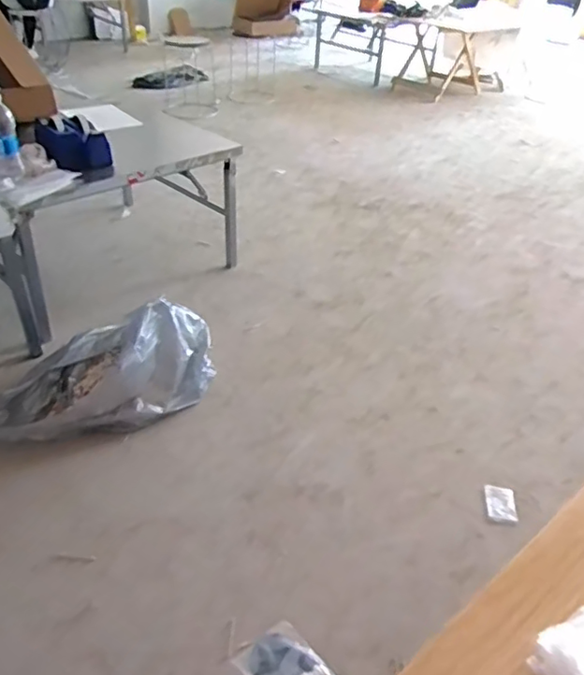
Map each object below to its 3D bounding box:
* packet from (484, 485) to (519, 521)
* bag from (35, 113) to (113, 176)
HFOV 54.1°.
[{"bbox_3d":[0.494,0.391,1.344,0.073,0.008,0.094,7,39,5],"label":"packet"},{"bbox_3d":[-0.640,-0.567,1.671,0.169,0.116,0.175,-19,43,-28],"label":"bag"}]

